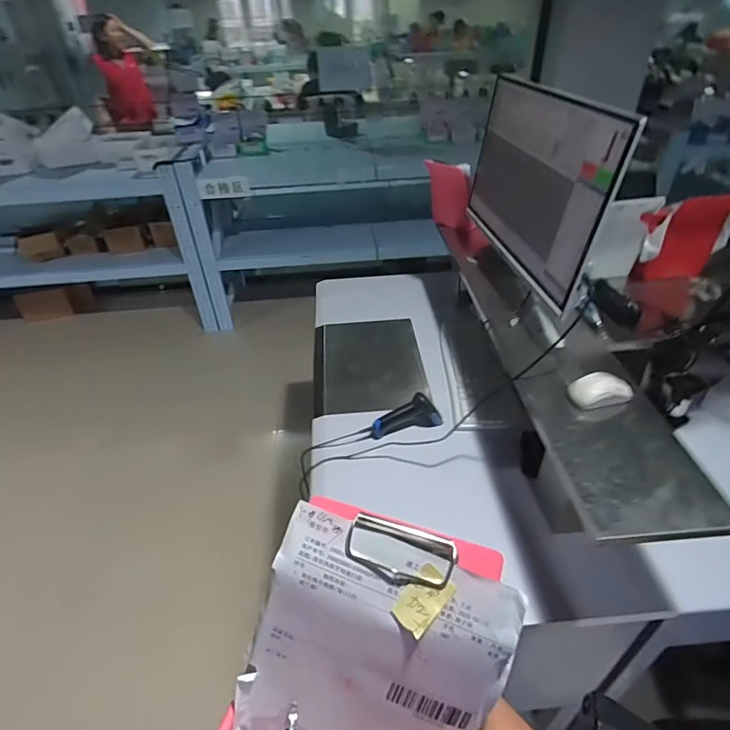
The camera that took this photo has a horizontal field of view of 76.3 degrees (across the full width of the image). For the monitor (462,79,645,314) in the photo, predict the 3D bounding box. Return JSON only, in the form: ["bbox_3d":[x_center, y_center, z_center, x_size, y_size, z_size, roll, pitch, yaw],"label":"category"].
[{"bbox_3d":[0.318,-0.360,0.902,0.068,0.283,0.501,-3,38,-2],"label":"monitor"}]

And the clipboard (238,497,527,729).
[{"bbox_3d":[0.000,0.196,0.286,0.143,0.198,0.020,17,7,6],"label":"clipboard"}]

